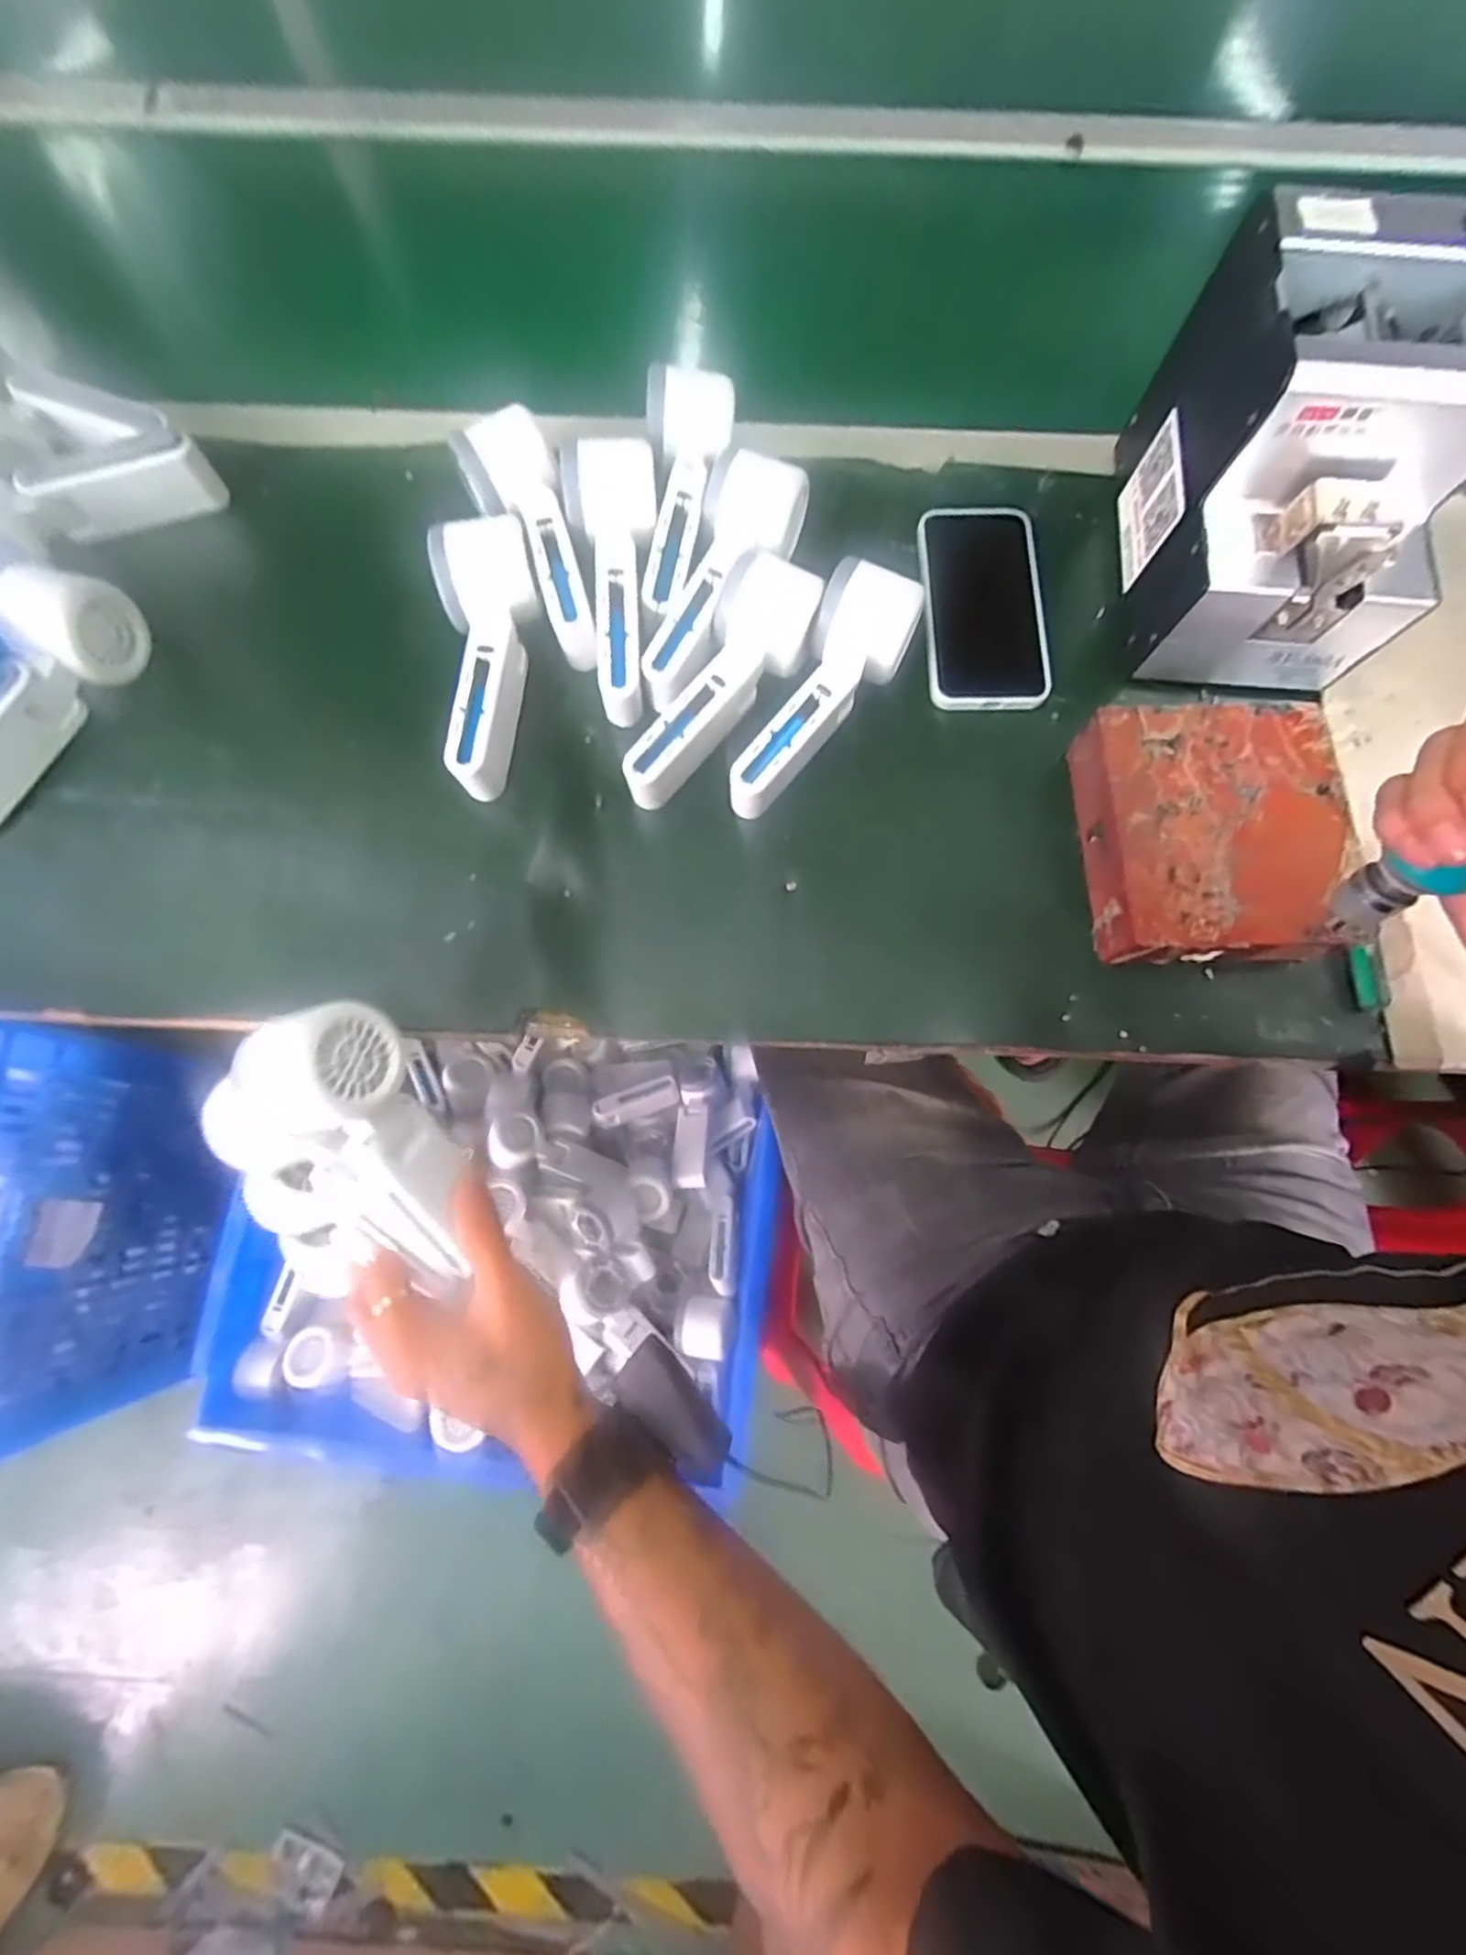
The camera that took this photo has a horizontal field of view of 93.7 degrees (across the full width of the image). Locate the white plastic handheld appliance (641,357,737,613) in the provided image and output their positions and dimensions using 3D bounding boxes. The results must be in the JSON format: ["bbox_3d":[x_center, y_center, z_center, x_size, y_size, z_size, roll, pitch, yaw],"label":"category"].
[{"bbox_3d":[-0.029,-0.296,0.408,0.050,0.034,0.151,3,75,0],"label":"white plastic handheld appliance"}]

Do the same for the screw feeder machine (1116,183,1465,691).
[{"bbox_3d":[0.318,-0.285,0.383,0.128,0.143,0.170,4,75,1],"label":"screw feeder machine"}]

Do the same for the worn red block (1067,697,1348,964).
[{"bbox_3d":[0.274,-0.082,0.392,0.132,0.035,0.149,-2,75,-1],"label":"worn red block"}]

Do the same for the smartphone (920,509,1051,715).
[{"bbox_3d":[0.160,-0.241,0.441,0.079,0.015,0.145,2,75,0],"label":"smartphone"}]

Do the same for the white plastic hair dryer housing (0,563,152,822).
[{"bbox_3d":[-0.406,-0.157,0.393,0.040,0.055,0.168,25,76,6],"label":"white plastic hair dryer housing"}]

